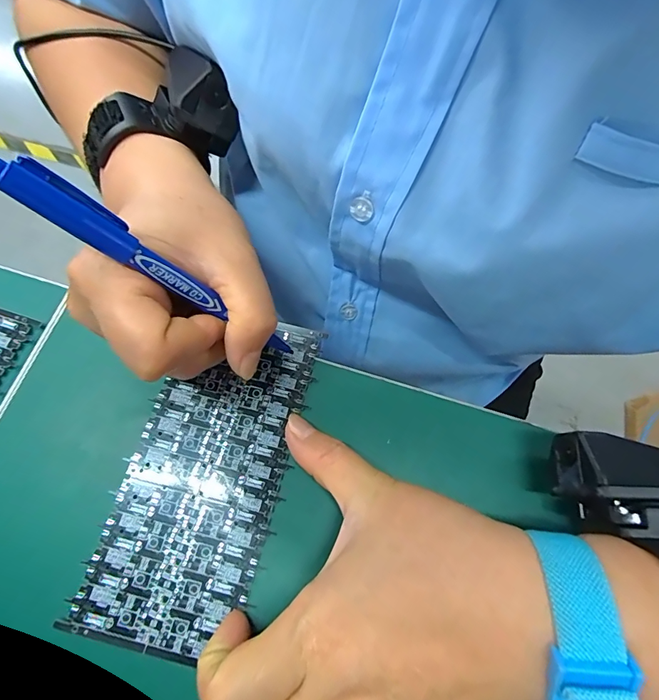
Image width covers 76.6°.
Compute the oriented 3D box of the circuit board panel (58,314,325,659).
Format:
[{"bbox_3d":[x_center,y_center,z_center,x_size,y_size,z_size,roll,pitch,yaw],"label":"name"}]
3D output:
[{"bbox_3d":[-0.060,0.057,0.209,0.072,0.004,0.161,16,71,3],"label":"circuit board panel"}]

